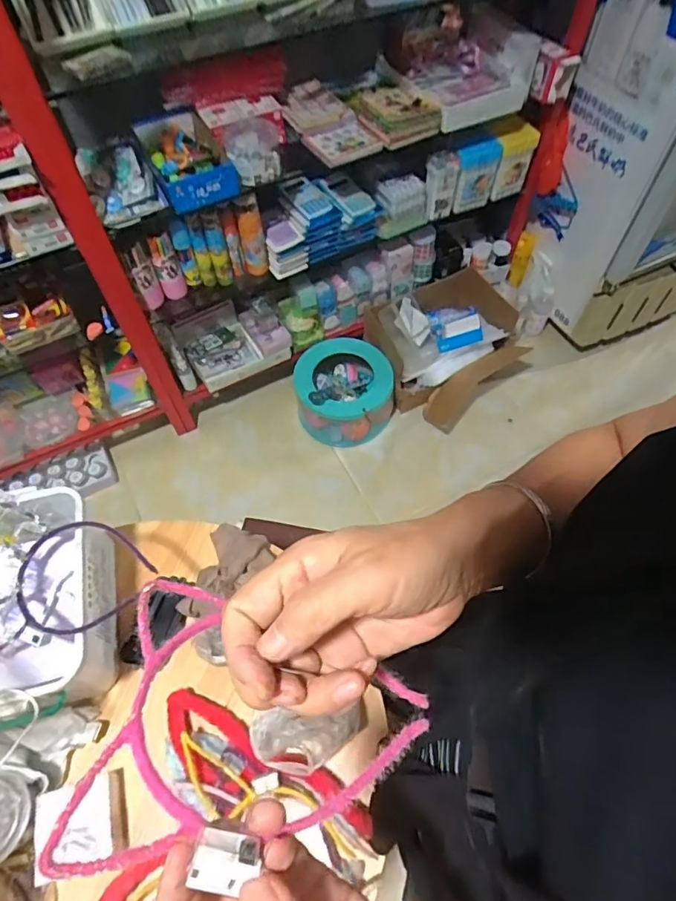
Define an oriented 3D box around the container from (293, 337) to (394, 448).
[{"bbox_3d":[0.013,-0.186,1.548,0.272,0.173,0.273,-1,58,1],"label":"container"}]

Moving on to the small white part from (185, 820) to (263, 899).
[{"bbox_3d":[-0.043,0.155,0.197,0.024,0.010,0.019,9,59,7],"label":"small white part"}]

